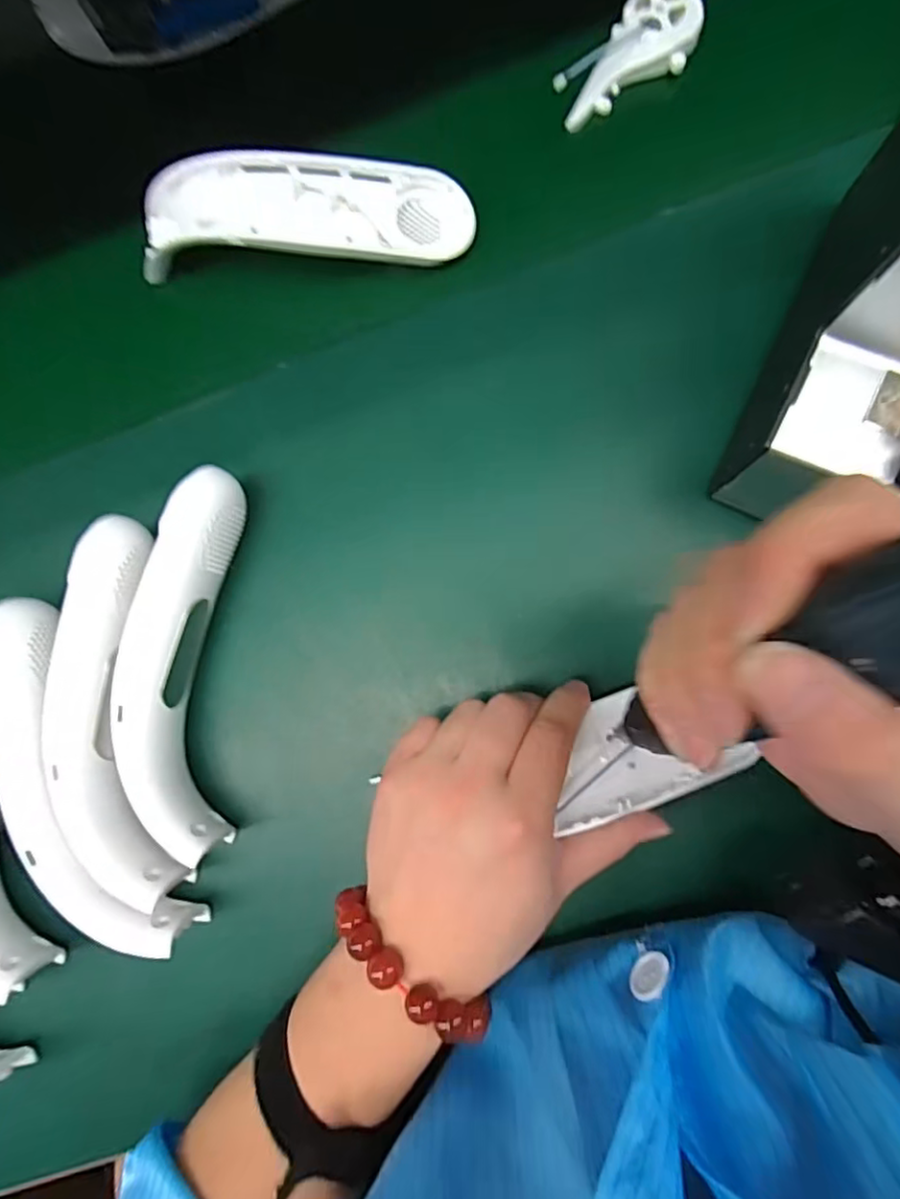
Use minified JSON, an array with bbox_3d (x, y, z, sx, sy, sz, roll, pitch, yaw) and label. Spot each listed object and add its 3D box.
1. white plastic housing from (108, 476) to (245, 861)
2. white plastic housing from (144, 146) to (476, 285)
[{"bbox_3d":[-0.142,0.032,0.322,0.046,0.051,0.194,2,85,4],"label":"white plastic housing"},{"bbox_3d":[-0.087,-0.226,0.349,0.195,0.043,0.047,0,85,4],"label":"white plastic housing"}]

